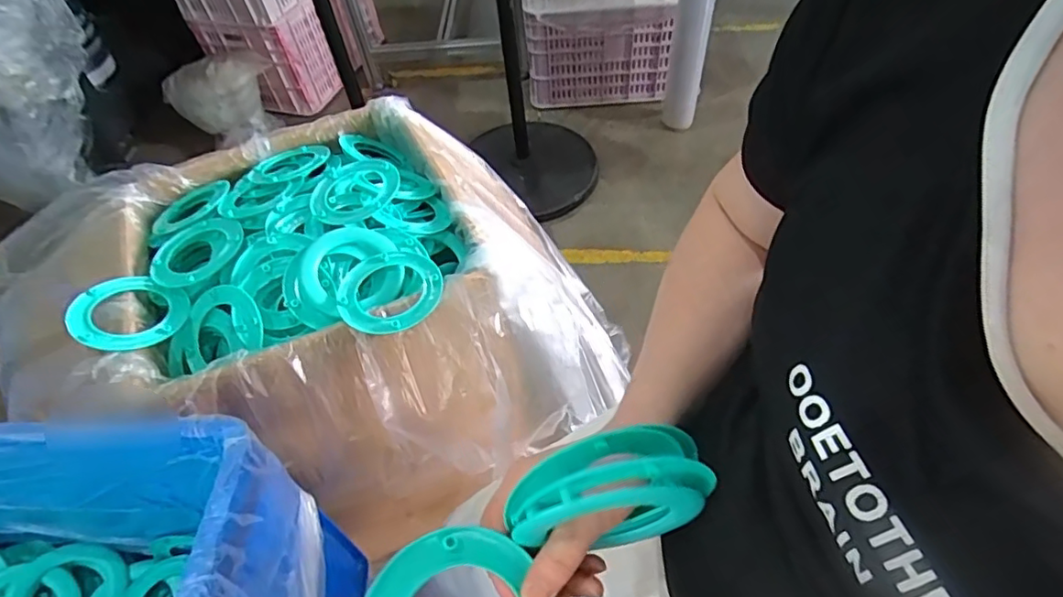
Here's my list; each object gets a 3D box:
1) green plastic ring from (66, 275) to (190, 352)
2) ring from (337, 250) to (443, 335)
[{"bbox_3d":[-0.421,0.014,0.606,0.100,0.014,0.098,12,41,-11],"label":"green plastic ring"},{"bbox_3d":[-0.145,-0.008,0.597,0.105,0.011,0.101,-3,52,3],"label":"ring"}]

